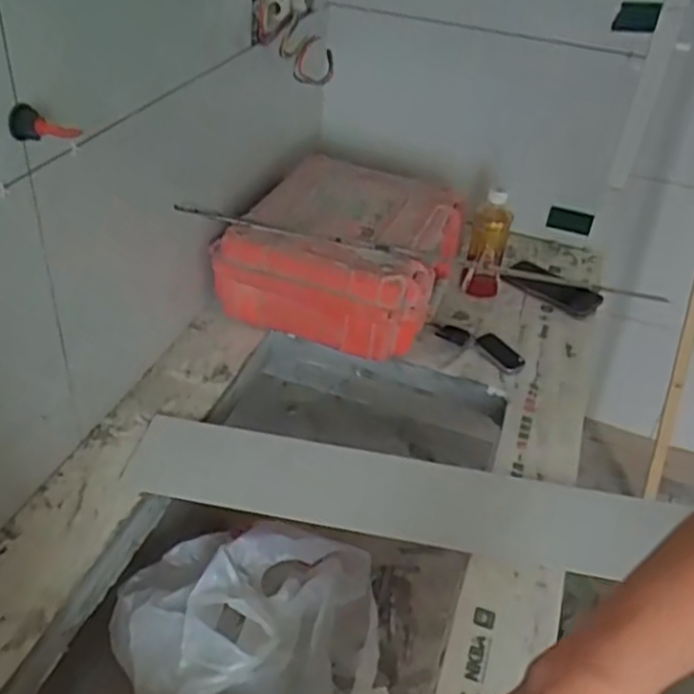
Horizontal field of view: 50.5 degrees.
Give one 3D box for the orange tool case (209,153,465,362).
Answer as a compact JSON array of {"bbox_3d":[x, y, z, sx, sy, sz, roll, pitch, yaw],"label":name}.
[{"bbox_3d":[0.004,-0.147,1.122,0.317,0.162,0.311,15,37,11],"label":"orange tool case"}]

